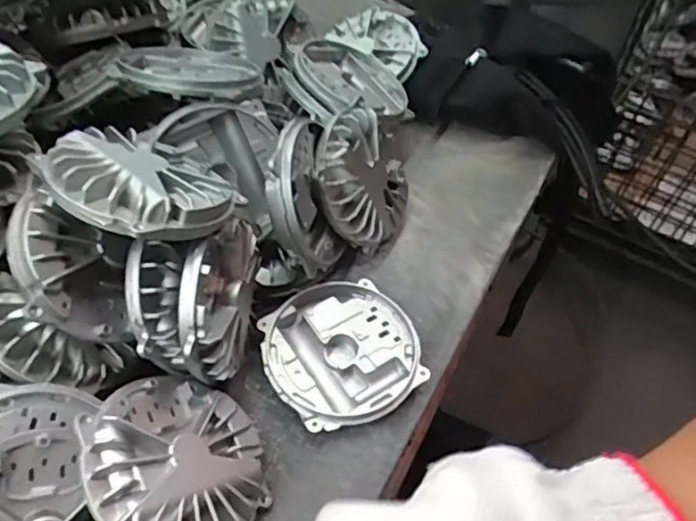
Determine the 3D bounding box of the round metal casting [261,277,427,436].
[{"bbox_3d":[-0.006,0.067,0.436,0.106,0.021,0.107,2,53,-3],"label":"round metal casting"}]

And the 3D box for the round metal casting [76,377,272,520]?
[{"bbox_3d":[-0.096,0.115,0.352,0.108,0.028,0.099,24,37,-20],"label":"round metal casting"}]

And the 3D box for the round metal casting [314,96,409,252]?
[{"bbox_3d":[0.012,-0.067,0.493,0.035,0.109,0.107,2,52,36],"label":"round metal casting"}]

